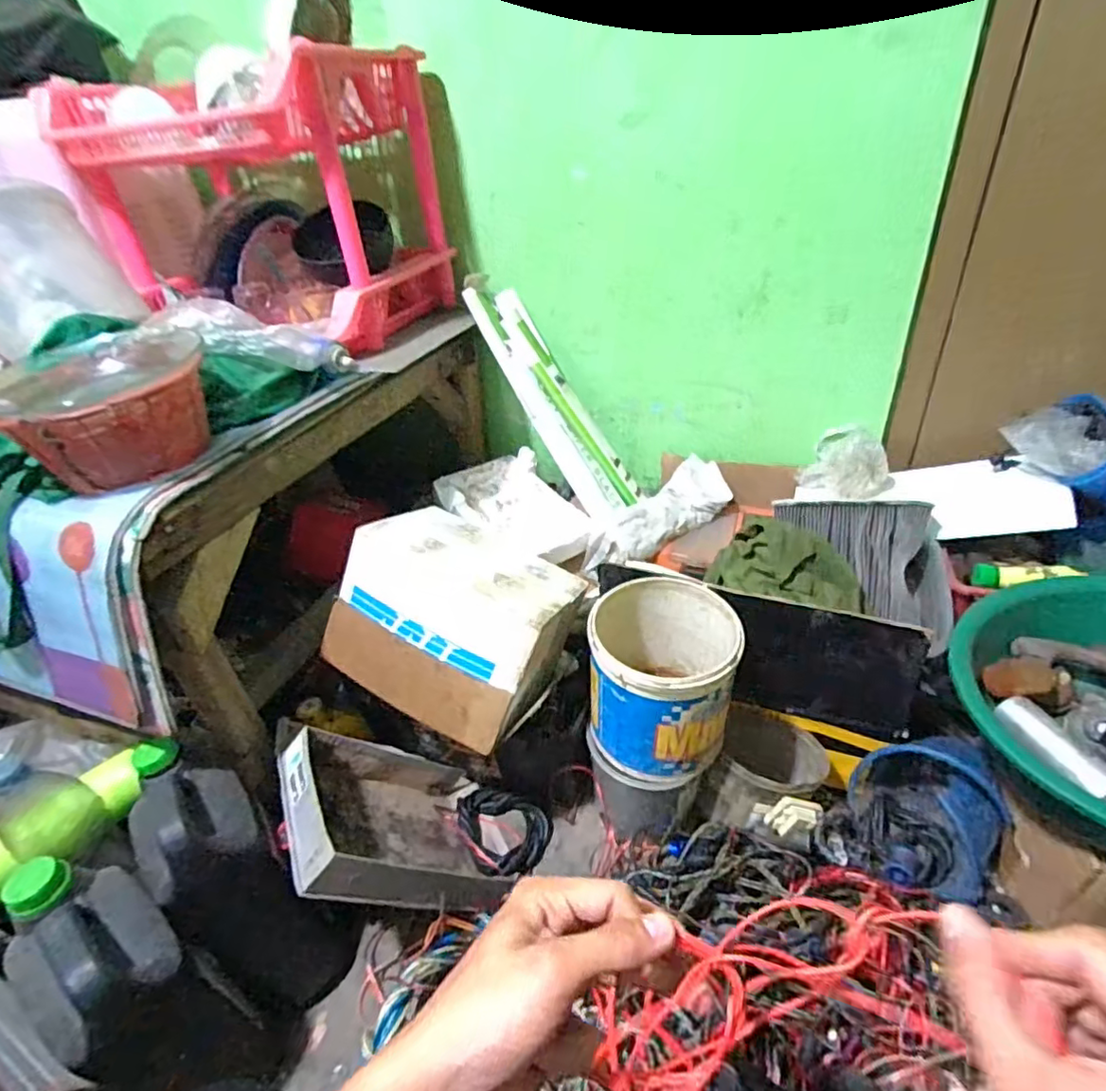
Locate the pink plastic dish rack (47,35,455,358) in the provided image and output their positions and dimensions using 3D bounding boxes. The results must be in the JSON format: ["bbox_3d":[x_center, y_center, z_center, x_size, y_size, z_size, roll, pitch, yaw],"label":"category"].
[{"bbox_3d":[-0.427,-0.513,0.930,0.434,0.337,0.349,8,37,21],"label":"pink plastic dish rack"}]

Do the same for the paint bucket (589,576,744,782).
[{"bbox_3d":[0.143,0.169,0.780,0.173,0.192,0.188,-5,35,3],"label":"paint bucket"}]

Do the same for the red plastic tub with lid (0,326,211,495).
[{"bbox_3d":[-0.458,-0.146,0.637,0.191,0.113,0.180,-5,35,3],"label":"red plastic tub with lid"}]

